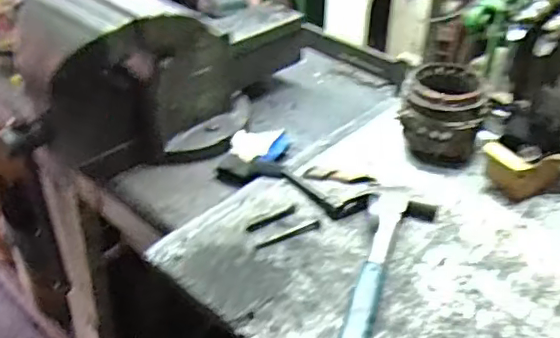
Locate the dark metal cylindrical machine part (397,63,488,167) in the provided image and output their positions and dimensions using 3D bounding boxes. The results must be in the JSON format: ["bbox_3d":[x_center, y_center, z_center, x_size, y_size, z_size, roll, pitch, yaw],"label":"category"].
[{"bbox_3d":[0.261,-0.083,0.959,0.120,0.137,0.123,1,37,0],"label":"dark metal cylindrical machine part"}]

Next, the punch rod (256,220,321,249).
[{"bbox_3d":[0.012,0.091,0.825,0.097,0.009,0.011,-16,40,-21],"label":"punch rod"}]

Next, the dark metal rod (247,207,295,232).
[{"bbox_3d":[-0.012,0.072,0.849,0.078,0.004,0.012,-20,42,-25],"label":"dark metal rod"}]

